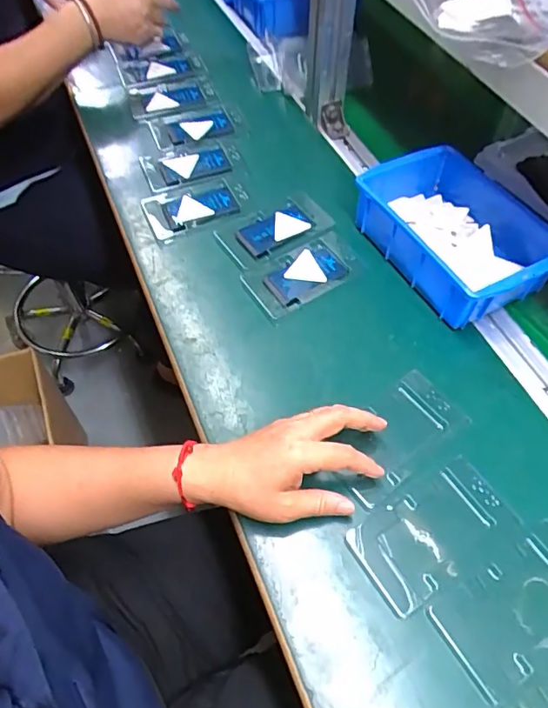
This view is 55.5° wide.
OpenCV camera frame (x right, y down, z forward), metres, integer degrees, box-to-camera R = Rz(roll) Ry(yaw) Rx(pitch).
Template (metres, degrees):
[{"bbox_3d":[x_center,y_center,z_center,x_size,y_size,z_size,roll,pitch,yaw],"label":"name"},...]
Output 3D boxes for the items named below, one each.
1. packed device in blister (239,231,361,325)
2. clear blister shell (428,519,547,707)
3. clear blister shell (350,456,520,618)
[{"bbox_3d":[0.031,-0.090,0.583,0.125,0.012,0.075,-29,62,-15],"label":"packed device in blister"},{"bbox_3d":[0.187,0.189,0.393,0.124,0.006,0.072,-31,62,-16],"label":"clear blister shell"},{"bbox_3d":[0.129,0.145,0.423,0.125,0.010,0.075,-30,62,-15],"label":"clear blister shell"}]

